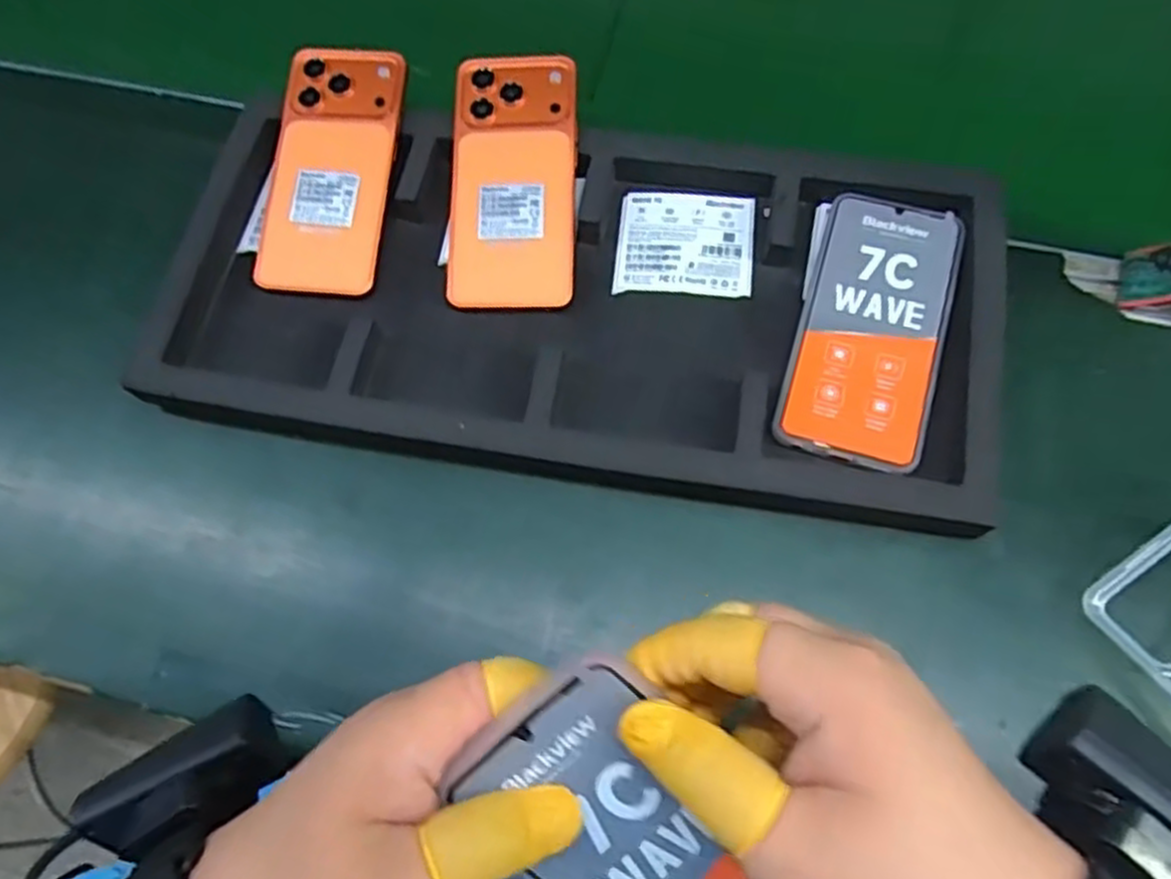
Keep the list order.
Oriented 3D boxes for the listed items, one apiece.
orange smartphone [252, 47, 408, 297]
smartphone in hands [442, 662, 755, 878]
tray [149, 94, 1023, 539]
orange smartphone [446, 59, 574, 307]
[{"bbox_3d":[-0.159,-0.170,0.478,0.077,0.010,0.165,5,80,5],"label":"orange smartphone"},{"bbox_3d":[0.029,0.150,0.267,0.064,0.008,0.163,-38,103,5],"label":"smartphone in hands"},{"bbox_3d":[-0.008,-0.096,0.460,0.483,0.050,0.247,8,68,6],"label":"tray"},{"bbox_3d":[-0.044,-0.158,0.468,0.076,0.007,0.159,1,82,3],"label":"orange smartphone"}]

